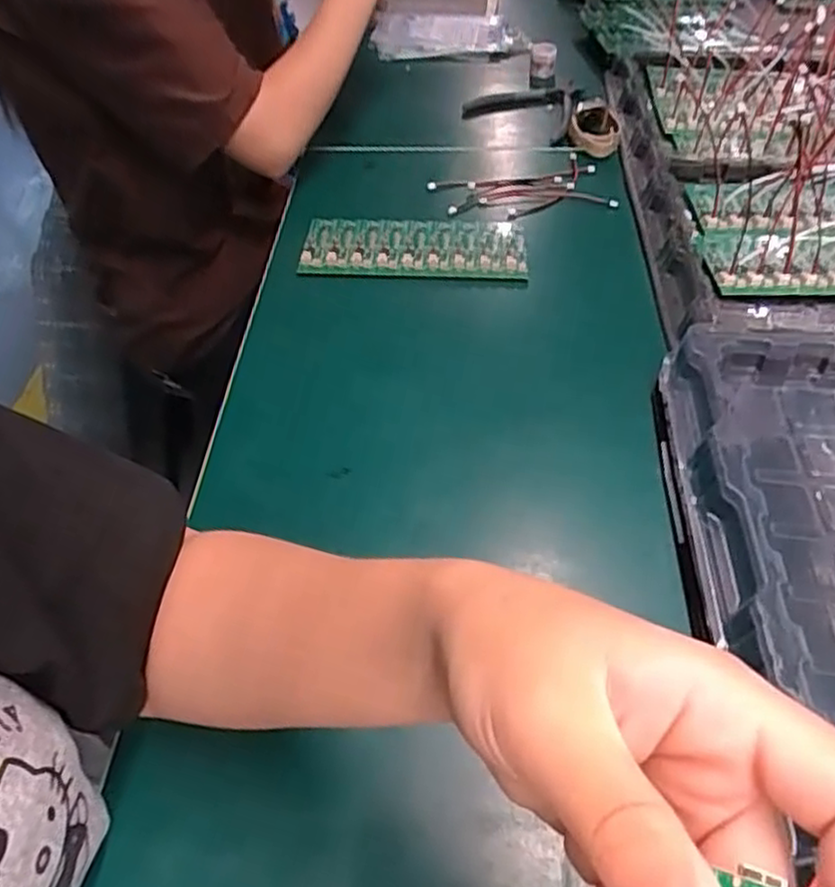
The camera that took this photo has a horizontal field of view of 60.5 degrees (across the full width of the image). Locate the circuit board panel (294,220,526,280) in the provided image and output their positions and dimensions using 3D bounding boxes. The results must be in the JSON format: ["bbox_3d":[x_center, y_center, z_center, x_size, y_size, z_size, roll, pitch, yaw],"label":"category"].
[{"bbox_3d":[-0.003,-0.172,0.632,0.193,0.015,0.079,2,48,3],"label":"circuit board panel"}]

